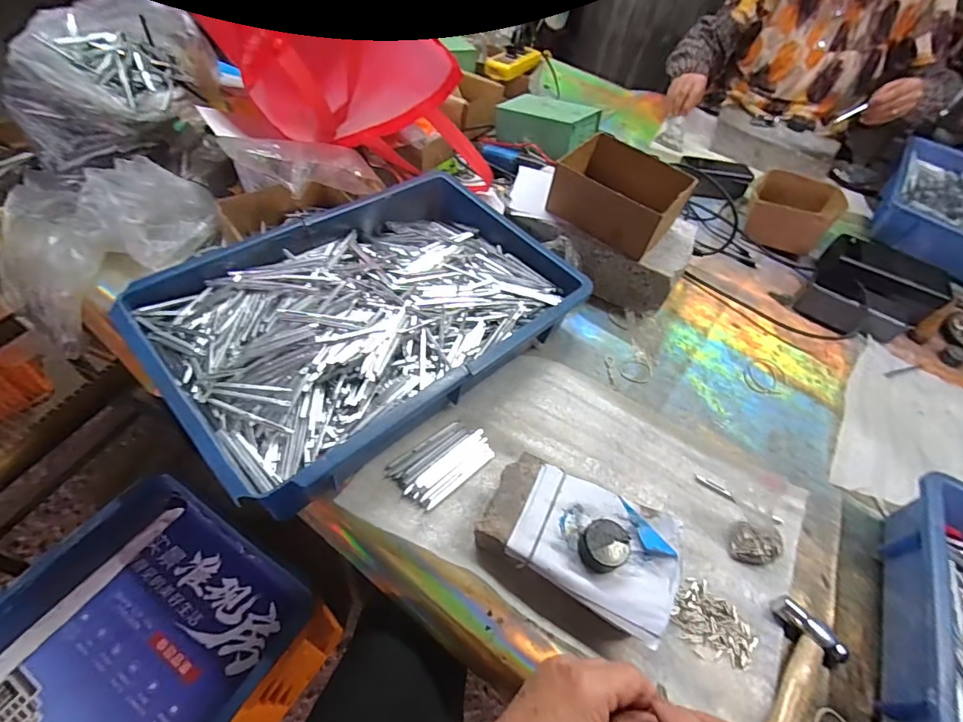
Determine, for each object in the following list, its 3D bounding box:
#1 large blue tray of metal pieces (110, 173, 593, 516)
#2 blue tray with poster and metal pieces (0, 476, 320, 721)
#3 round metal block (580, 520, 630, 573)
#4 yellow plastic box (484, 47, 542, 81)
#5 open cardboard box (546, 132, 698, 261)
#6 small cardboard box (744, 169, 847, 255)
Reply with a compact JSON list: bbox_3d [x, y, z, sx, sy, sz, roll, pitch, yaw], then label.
[{"bbox_3d":[-0.117,-0.057,0.513,0.290,0.070,0.426,41,56,21],"label":"large blue tray of metal pieces"},{"bbox_3d":[-0.432,0.374,0.490,0.286,0.103,0.444,28,53,12],"label":"blue tray with poster and metal pieces"},{"bbox_3d":[0.103,0.155,0.386,0.039,0.021,0.037,5,51,-6],"label":"round metal block"},{"bbox_3d":[0.064,-0.607,0.935,0.061,0.026,0.146,35,54,17],"label":"yellow plastic box"},{"bbox_3d":[0.181,-0.219,0.608,0.157,0.073,0.114,37,55,18],"label":"open cardboard box"},{"bbox_3d":[0.533,-0.255,0.795,0.135,0.075,0.145,25,52,10],"label":"small cardboard box"}]

